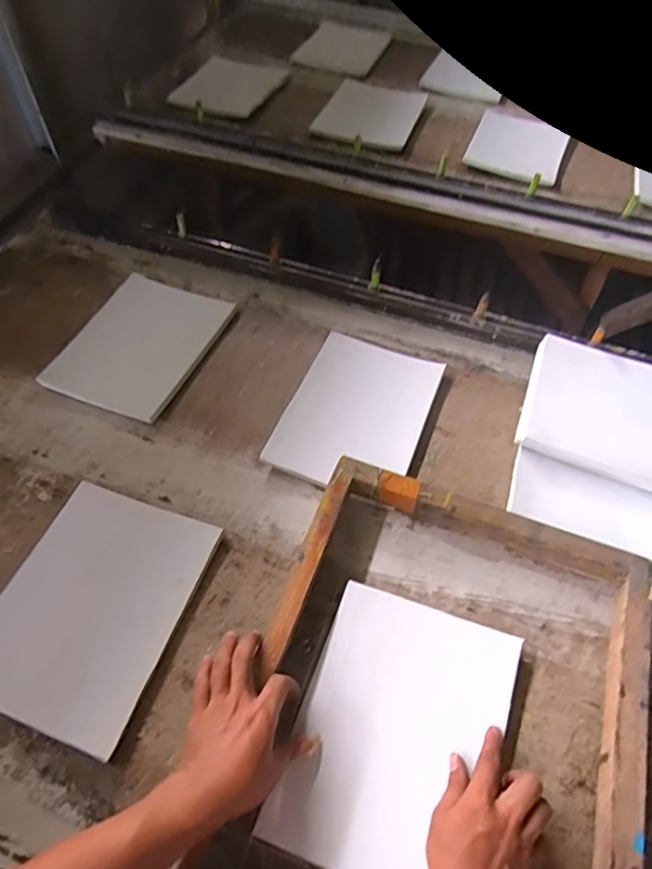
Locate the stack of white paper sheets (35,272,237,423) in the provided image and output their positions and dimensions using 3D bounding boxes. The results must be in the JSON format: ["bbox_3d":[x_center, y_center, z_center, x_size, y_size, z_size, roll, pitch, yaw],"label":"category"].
[{"bbox_3d":[-0.303,-0.155,0.888,0.206,0.013,0.267,20,56,12],"label":"stack of white paper sheets"}]

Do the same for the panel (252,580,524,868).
[{"bbox_3d":[0.076,0.307,0.569,0.199,0.014,0.265,18,58,12],"label":"panel"}]

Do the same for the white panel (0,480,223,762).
[{"bbox_3d":[-0.279,0.198,0.648,0.211,0.012,0.269,17,56,10],"label":"white panel"}]

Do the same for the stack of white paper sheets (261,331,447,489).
[{"bbox_3d":[0.047,-0.033,0.814,0.192,0.014,0.253,23,67,6],"label":"stack of white paper sheets"}]

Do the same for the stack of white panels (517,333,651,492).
[{"bbox_3d":[0.437,-0.027,0.798,0.273,0.029,0.210,18,60,12],"label":"stack of white panels"}]

